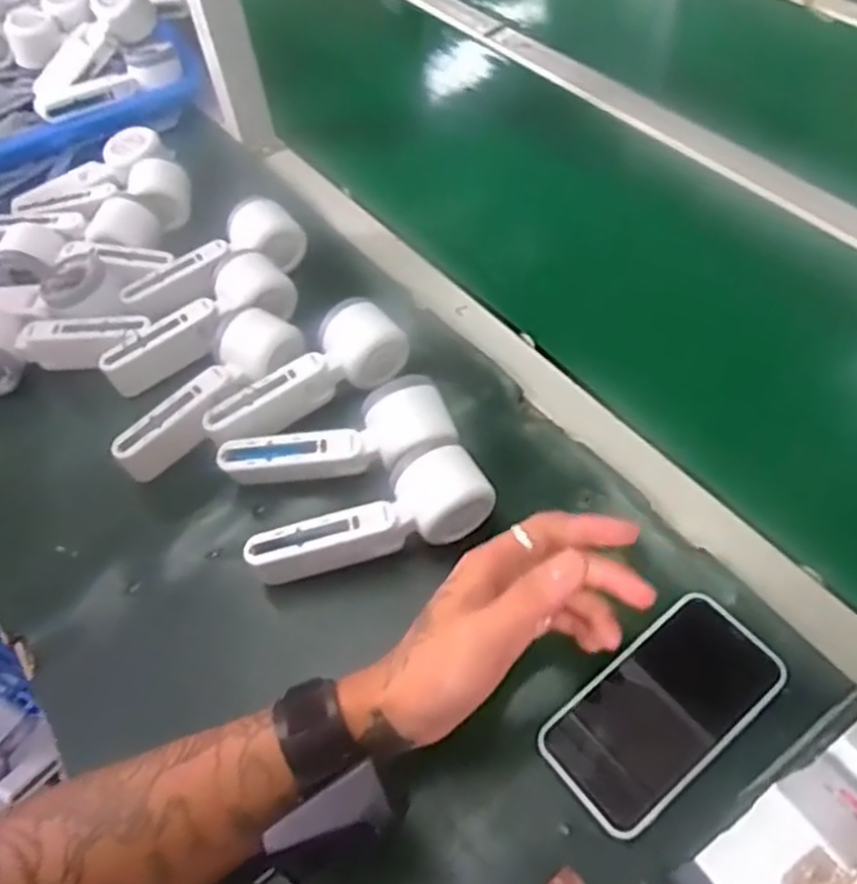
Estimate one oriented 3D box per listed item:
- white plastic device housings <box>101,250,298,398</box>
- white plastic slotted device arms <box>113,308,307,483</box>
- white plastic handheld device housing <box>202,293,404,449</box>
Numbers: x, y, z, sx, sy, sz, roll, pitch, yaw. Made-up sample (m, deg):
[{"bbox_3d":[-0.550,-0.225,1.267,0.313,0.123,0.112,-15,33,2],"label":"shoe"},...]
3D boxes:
[{"bbox_3d":[-0.188,-0.098,0.619,0.169,0.042,0.054,-40,61,-22],"label":"white plastic device housings"},{"bbox_3d":[-0.167,-0.033,0.579,0.048,0.065,0.166,32,63,24],"label":"white plastic slotted device arms"},{"bbox_3d":[-0.093,-0.051,0.575,0.165,0.041,0.055,-35,59,-19],"label":"white plastic handheld device housing"}]

